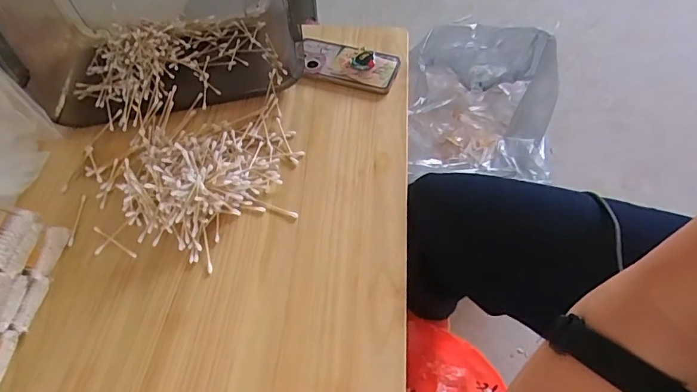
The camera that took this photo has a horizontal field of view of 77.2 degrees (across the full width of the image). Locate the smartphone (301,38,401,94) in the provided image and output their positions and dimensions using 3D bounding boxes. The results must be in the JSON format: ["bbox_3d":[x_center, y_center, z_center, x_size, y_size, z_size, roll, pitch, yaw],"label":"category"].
[{"bbox_3d":[-0.006,-0.203,0.660,0.156,0.026,0.076,16,63,15],"label":"smartphone"}]

